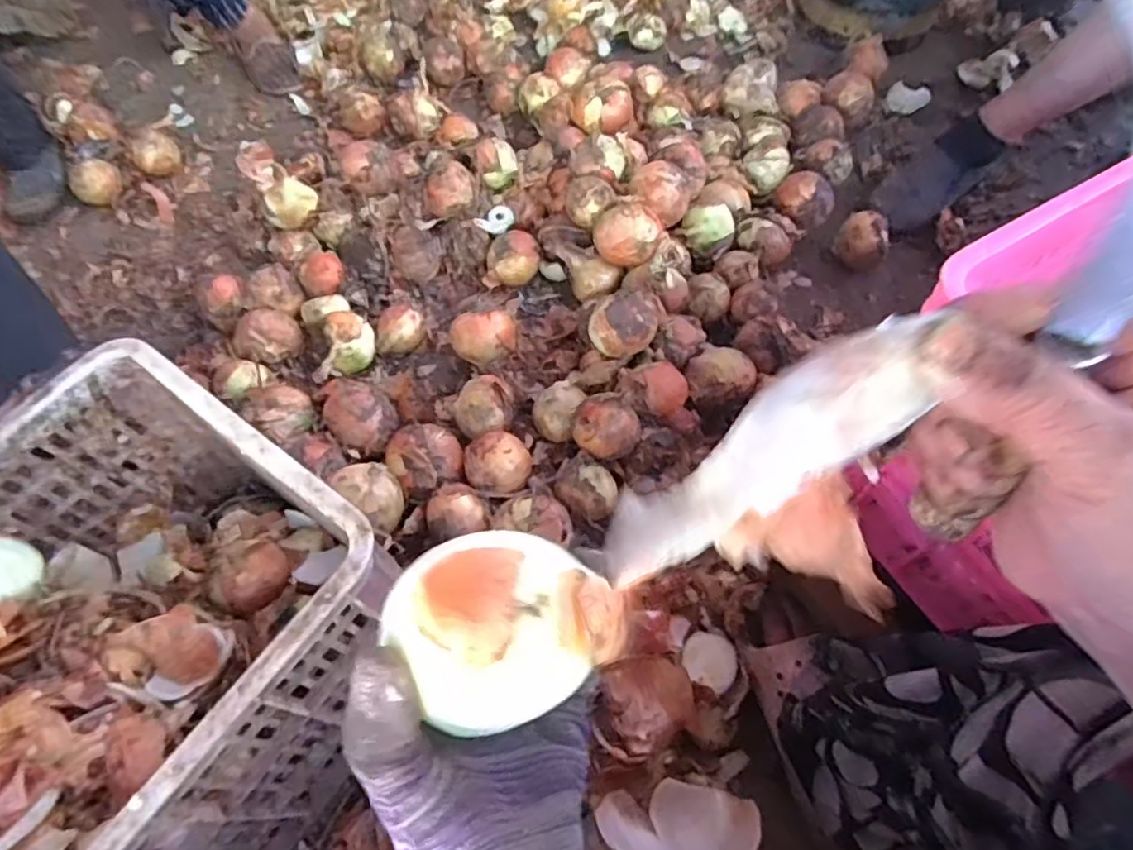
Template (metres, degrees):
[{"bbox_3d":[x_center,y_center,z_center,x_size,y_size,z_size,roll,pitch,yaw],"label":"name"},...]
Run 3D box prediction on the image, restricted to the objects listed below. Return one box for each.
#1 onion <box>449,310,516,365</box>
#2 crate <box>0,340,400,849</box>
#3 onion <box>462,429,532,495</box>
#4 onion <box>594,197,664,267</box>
[{"bbox_3d":[-0.110,-0.115,0.861,0.088,0.061,0.065,-15,59,-6],"label":"onion"},{"bbox_3d":[-0.417,0.251,0.540,0.359,0.263,0.520,31,65,20],"label":"crate"},{"bbox_3d":[-0.079,0.048,0.754,0.074,0.055,0.067,-26,61,-13],"label":"onion"},{"bbox_3d":[0.084,-0.253,0.874,0.092,0.077,0.076,13,60,11],"label":"onion"}]

